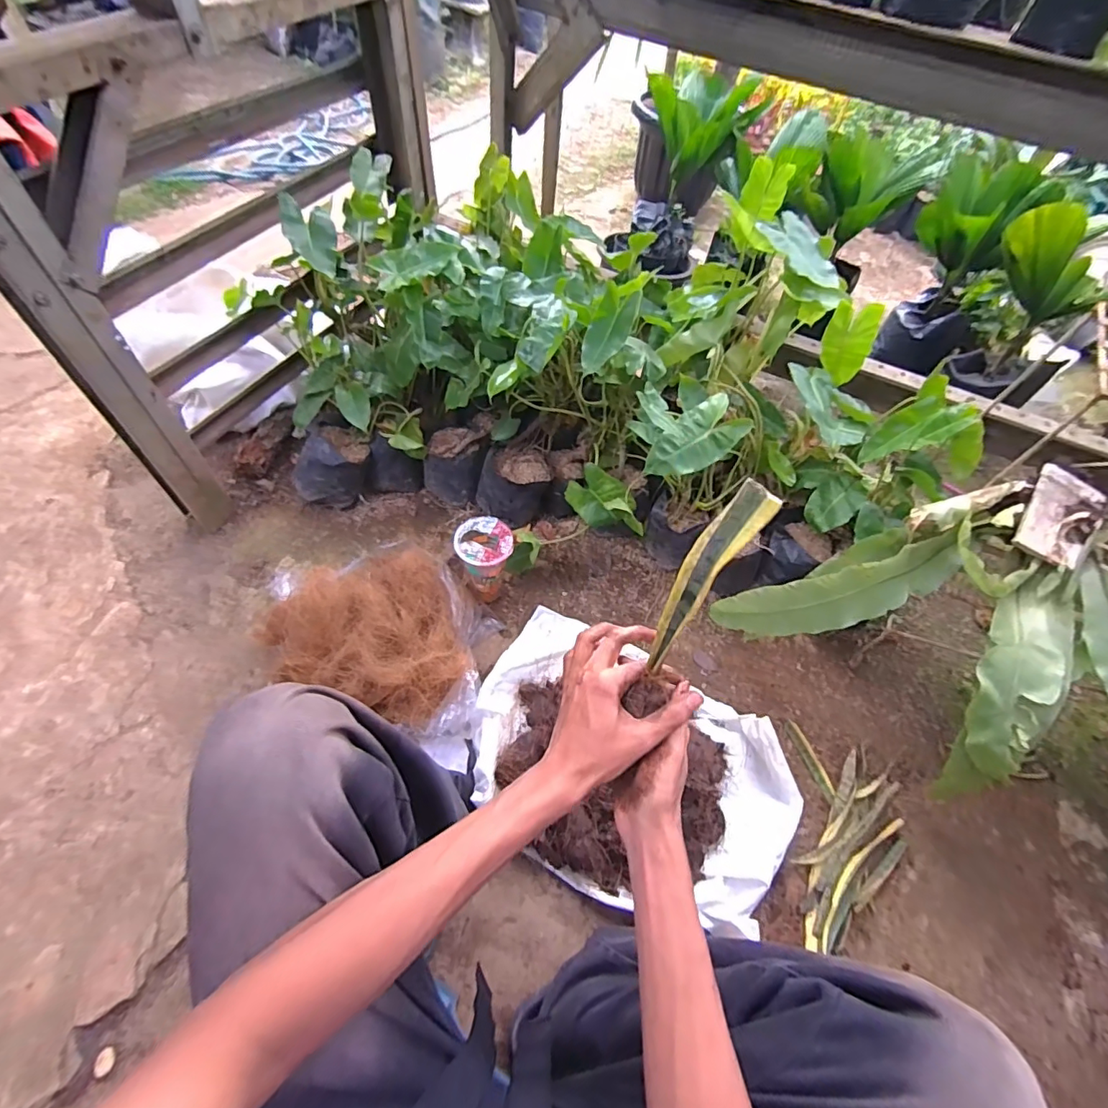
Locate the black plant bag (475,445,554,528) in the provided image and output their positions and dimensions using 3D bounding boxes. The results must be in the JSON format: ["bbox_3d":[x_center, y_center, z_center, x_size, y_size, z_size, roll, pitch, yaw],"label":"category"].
[{"bbox_3d":[-0.080,-0.133,0.985,0.124,0.110,0.110,-34,67,-21],"label":"black plant bag"}]

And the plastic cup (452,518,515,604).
[{"bbox_3d":[-0.114,0.010,0.864,0.090,0.135,0.089,1,59,-2],"label":"plastic cup"}]

